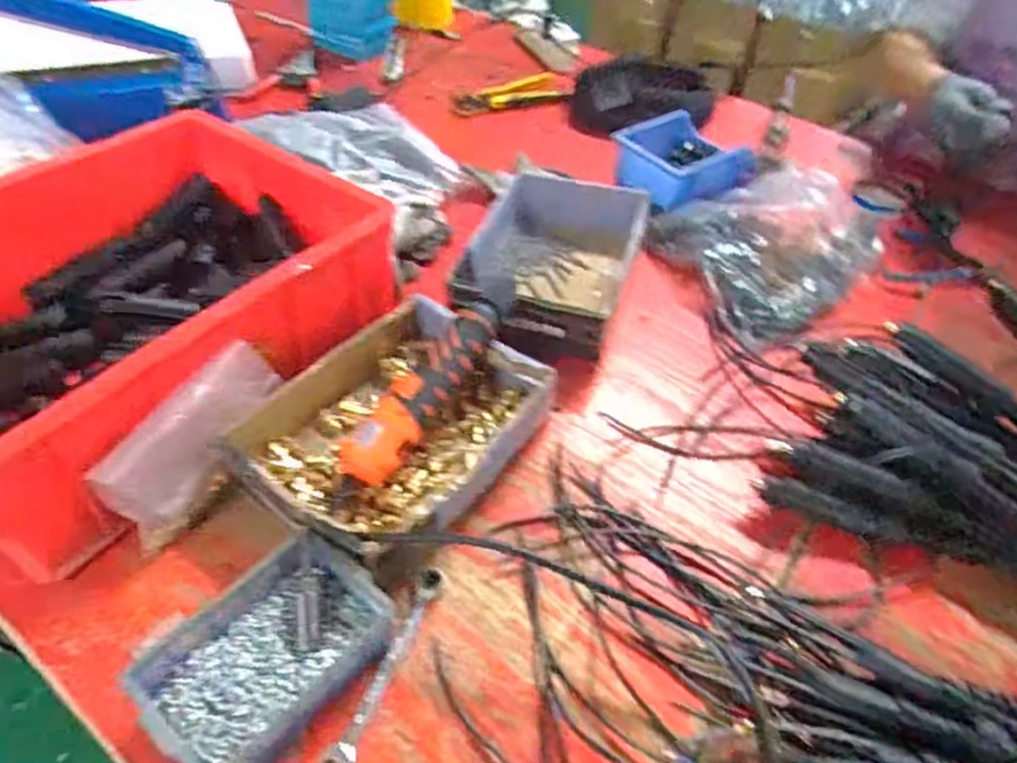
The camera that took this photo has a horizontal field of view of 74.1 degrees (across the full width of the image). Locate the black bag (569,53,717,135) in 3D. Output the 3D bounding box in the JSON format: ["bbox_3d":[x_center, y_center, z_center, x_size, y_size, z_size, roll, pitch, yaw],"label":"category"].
[{"bbox_3d":[0.227,-0.470,1.110,0.246,0.106,0.072,0,46,-4],"label":"black bag"}]

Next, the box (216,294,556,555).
[{"bbox_3d":[-0.095,0.041,0.581,0.175,0.064,0.238,29,51,22],"label":"box"}]

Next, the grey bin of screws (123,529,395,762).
[{"bbox_3d":[-0.158,0.181,0.448,0.101,0.048,0.147,34,53,25],"label":"grey bin of screws"}]

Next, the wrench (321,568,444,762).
[{"bbox_3d":[-0.084,0.196,0.470,0.018,0.009,0.150,18,48,13],"label":"wrench"}]

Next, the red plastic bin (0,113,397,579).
[{"bbox_3d":[-0.323,-0.070,0.619,0.277,0.140,0.388,26,50,19],"label":"red plastic bin"}]

